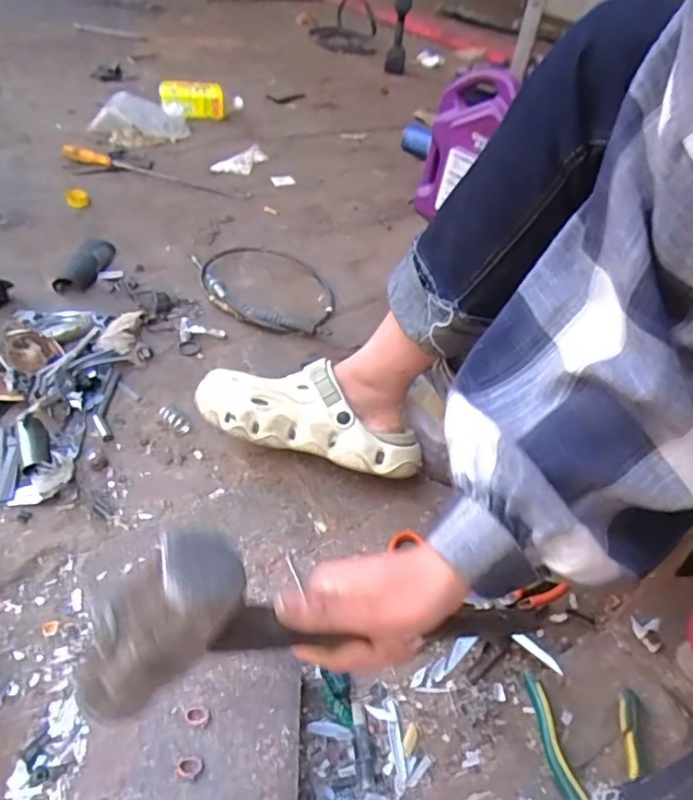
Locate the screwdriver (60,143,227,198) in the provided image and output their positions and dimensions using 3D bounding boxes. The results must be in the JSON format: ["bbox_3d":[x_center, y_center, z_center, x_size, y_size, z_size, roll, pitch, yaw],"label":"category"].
[{"bbox_3d":[-0.381,-0.434,1.080,0.285,0.025,0.027,11,40,-16],"label":"screwdriver"}]

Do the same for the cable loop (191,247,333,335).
[{"bbox_3d":[-0.117,-0.177,0.894,0.201,0.025,0.230,-15,56,-29],"label":"cable loop"}]

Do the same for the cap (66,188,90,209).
[{"bbox_3d":[-0.455,-0.342,0.962,0.036,0.017,0.047,-12,44,-20],"label":"cap"}]

